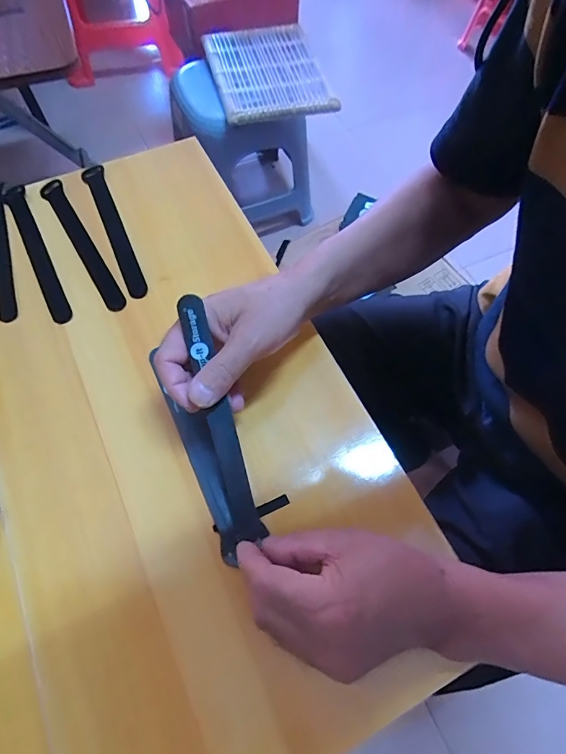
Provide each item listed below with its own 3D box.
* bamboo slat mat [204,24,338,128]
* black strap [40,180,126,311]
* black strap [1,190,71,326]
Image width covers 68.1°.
[{"bbox_3d":[-0.034,-0.642,0.878,0.219,0.030,0.291,-14,66,-8],"label":"bamboo slat mat"},{"bbox_3d":[-0.209,-0.139,0.437,0.022,0.012,0.187,-29,69,-14],"label":"black strap"},{"bbox_3d":[-0.255,-0.128,0.431,0.022,0.009,0.190,-25,68,-13],"label":"black strap"}]

